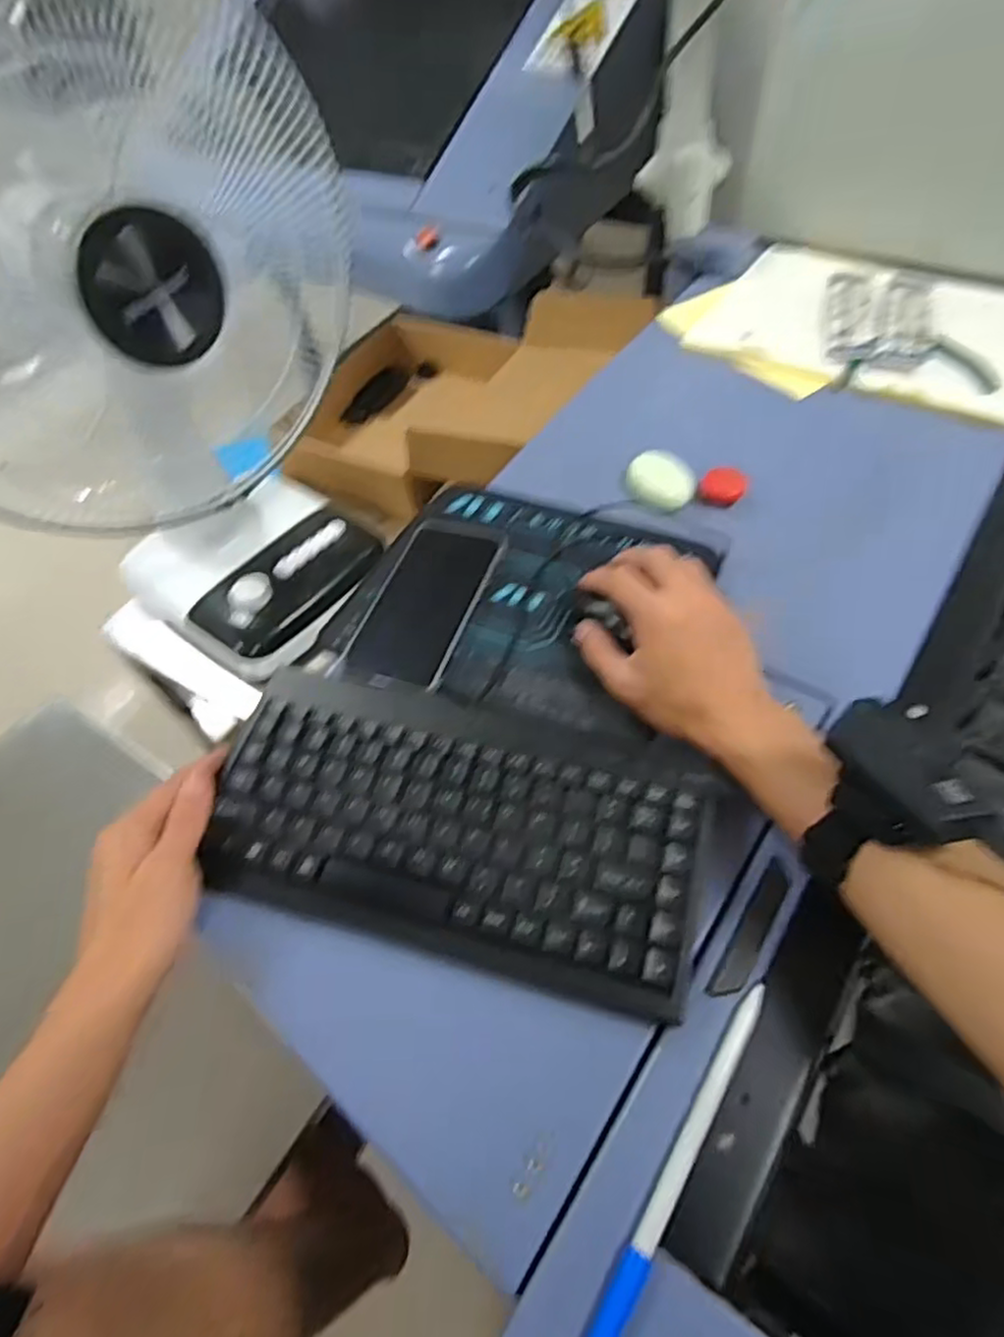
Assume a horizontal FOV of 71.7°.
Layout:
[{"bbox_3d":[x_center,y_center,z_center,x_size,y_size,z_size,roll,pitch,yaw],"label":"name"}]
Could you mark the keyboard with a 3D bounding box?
[{"bbox_3d":[-0.029,0.082,0.405,0.282,0.035,0.152,14,58,7],"label":"keyboard"}]

